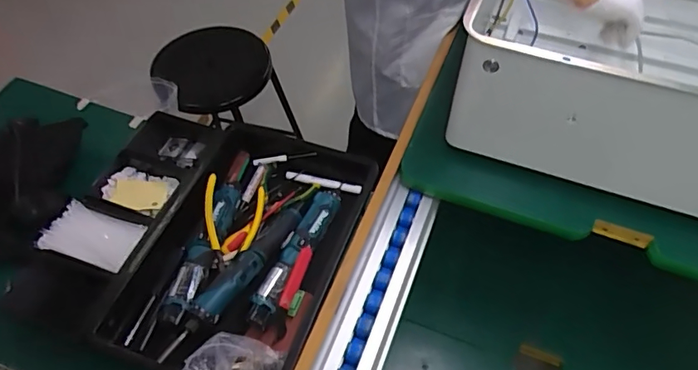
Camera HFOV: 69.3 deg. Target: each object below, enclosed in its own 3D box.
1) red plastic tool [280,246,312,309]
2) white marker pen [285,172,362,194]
[{"bbox_3d":[-0.085,0.144,0.793,0.020,0.024,0.101,16,57,11],"label":"red plastic tool"},{"bbox_3d":[-0.047,-0.005,0.931,0.144,0.011,0.015,13,56,9],"label":"white marker pen"}]

